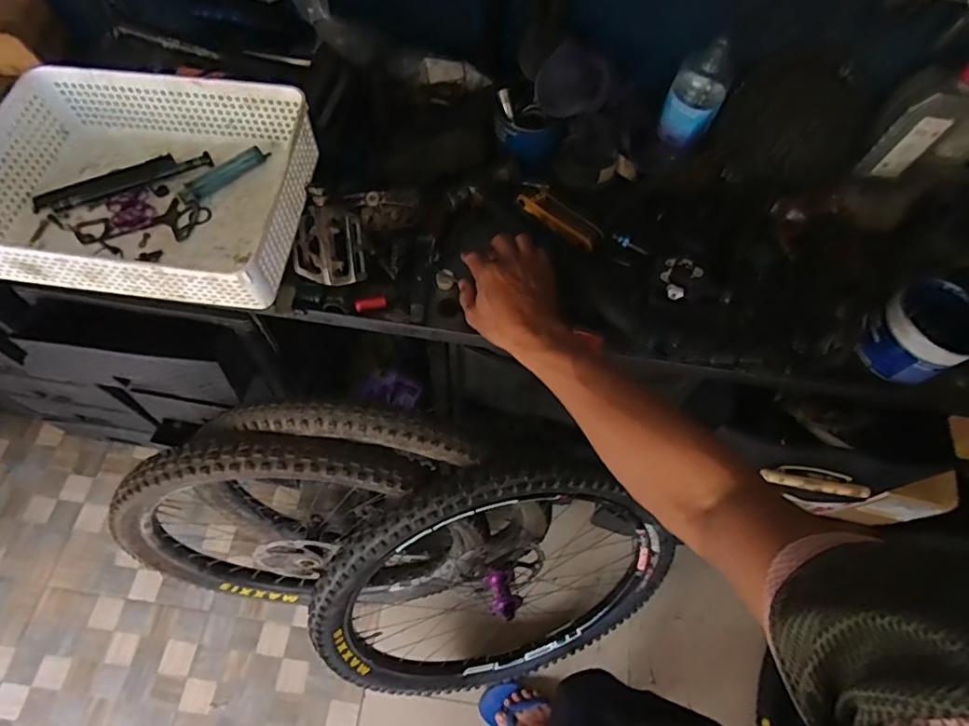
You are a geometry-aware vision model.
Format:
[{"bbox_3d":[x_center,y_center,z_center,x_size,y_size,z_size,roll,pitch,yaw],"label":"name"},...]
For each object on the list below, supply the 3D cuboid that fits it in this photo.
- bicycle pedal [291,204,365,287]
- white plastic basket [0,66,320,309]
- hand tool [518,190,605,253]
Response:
[{"bbox_3d":[-0.188,-0.140,0.654,0.103,0.088,0.021,11,24,23],"label":"bicycle pedal"},{"bbox_3d":[-0.370,-0.195,0.604,0.328,0.085,0.252,7,65,0],"label":"white plastic basket"},{"bbox_3d":[0.108,-0.204,0.761,0.048,0.018,0.129,-41,73,-19],"label":"hand tool"}]

